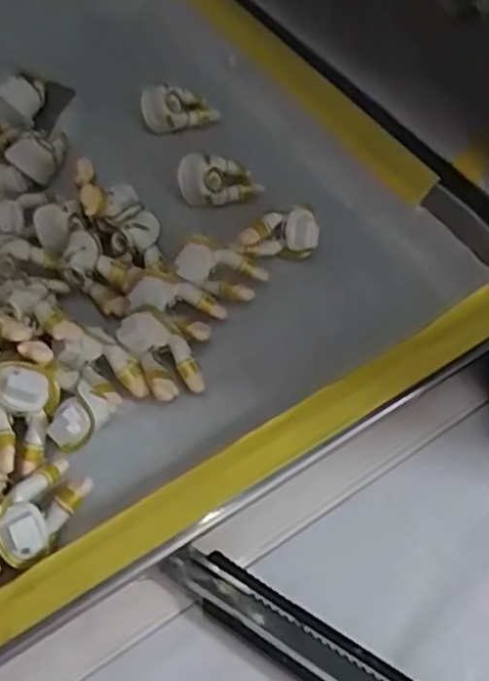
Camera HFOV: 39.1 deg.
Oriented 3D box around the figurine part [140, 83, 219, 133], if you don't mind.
[{"bbox_3d":[-0.029,-0.100,0.292,0.031,0.020,0.011,-21,57,-12],"label":"figurine part"}]

